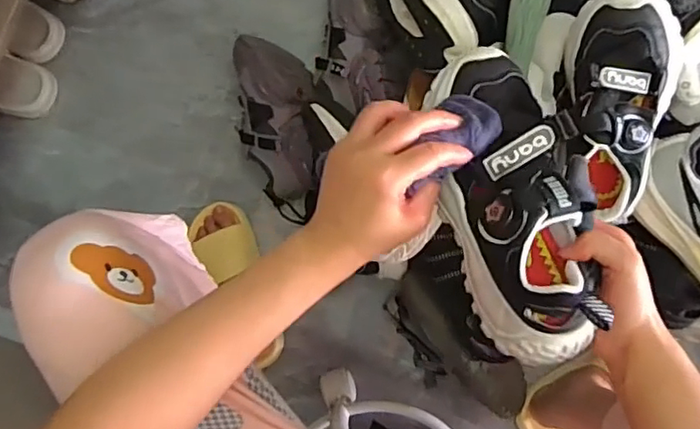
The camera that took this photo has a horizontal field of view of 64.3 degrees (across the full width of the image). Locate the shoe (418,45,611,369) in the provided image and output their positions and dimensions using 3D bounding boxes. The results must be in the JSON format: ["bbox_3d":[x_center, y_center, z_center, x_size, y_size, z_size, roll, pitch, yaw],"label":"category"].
[{"bbox_3d":[0.122,-0.013,0.400,0.097,0.070,0.231,-8,79,1],"label":"shoe"}]

